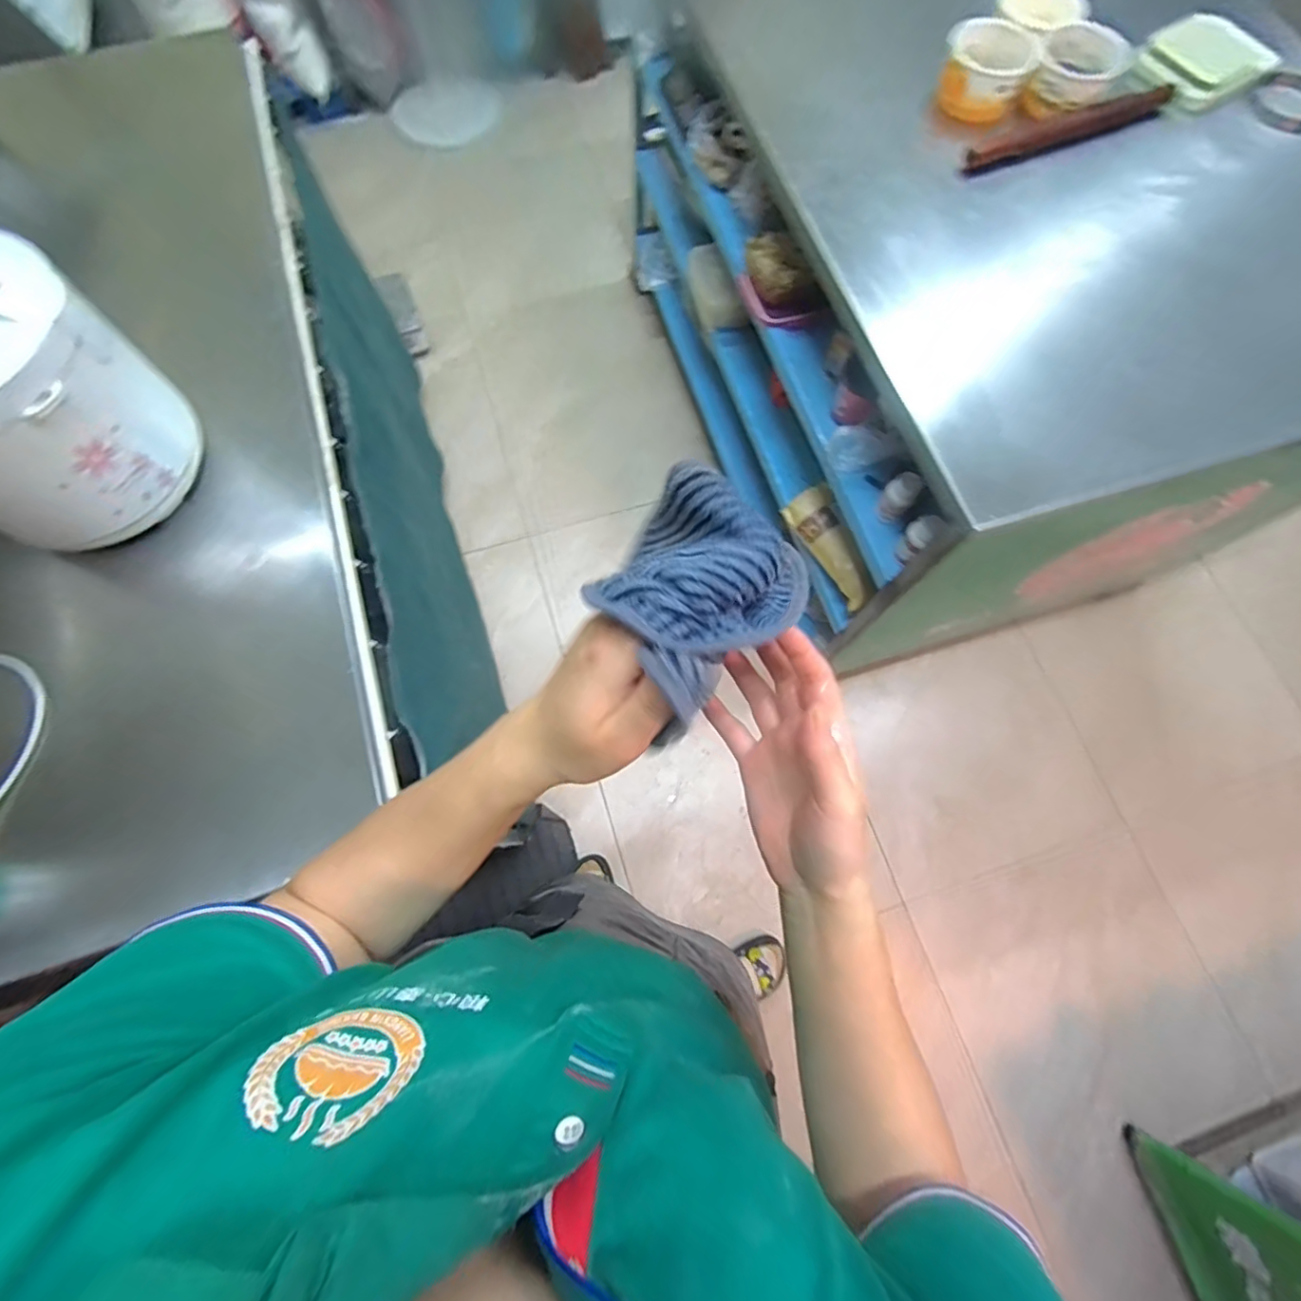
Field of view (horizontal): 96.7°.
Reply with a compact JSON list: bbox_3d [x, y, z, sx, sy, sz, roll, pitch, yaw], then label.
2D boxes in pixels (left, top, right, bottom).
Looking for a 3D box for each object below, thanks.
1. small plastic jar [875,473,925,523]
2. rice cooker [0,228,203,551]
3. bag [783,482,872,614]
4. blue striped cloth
[{"bbox_3d":[0.390,-0.242,0.912,0.048,0.081,0.049,0,72,-1],"label":"small plastic jar"},{"bbox_3d":[-0.694,-0.266,0.641,0.214,0.231,0.254,36,75,10],"label":"rice cooker"},{"bbox_3d":[0.363,-0.210,1.131,0.081,0.081,0.274,-24,74,-9],"label":"bag"},{"bbox_3d":[0.018,-0.028,0.267,0.085,0.070,0.116,41,79,12],"label":"blue striped cloth"}]

